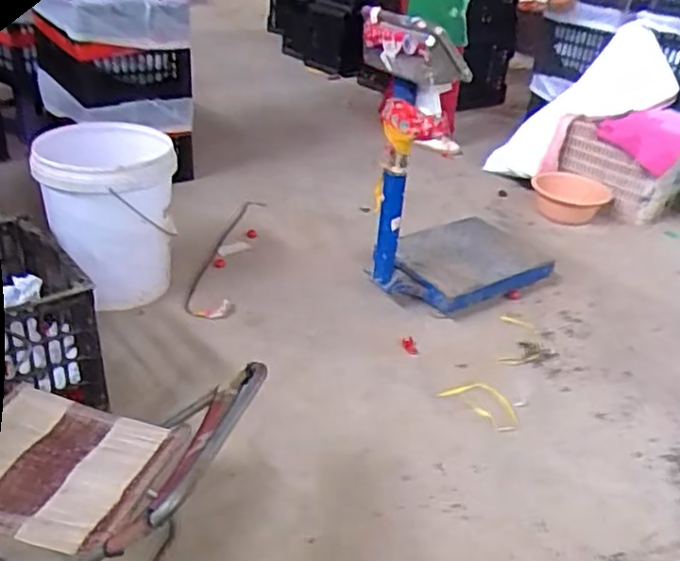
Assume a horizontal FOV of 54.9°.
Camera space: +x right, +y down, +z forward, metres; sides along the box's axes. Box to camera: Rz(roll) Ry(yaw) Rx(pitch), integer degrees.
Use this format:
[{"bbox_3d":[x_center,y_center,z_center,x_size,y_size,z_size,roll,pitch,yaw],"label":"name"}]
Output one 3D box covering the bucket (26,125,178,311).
[{"bbox_3d":[-0.534,-0.156,1.537,0.289,0.353,0.268,-6,33,-19],"label":"bucket"}]

